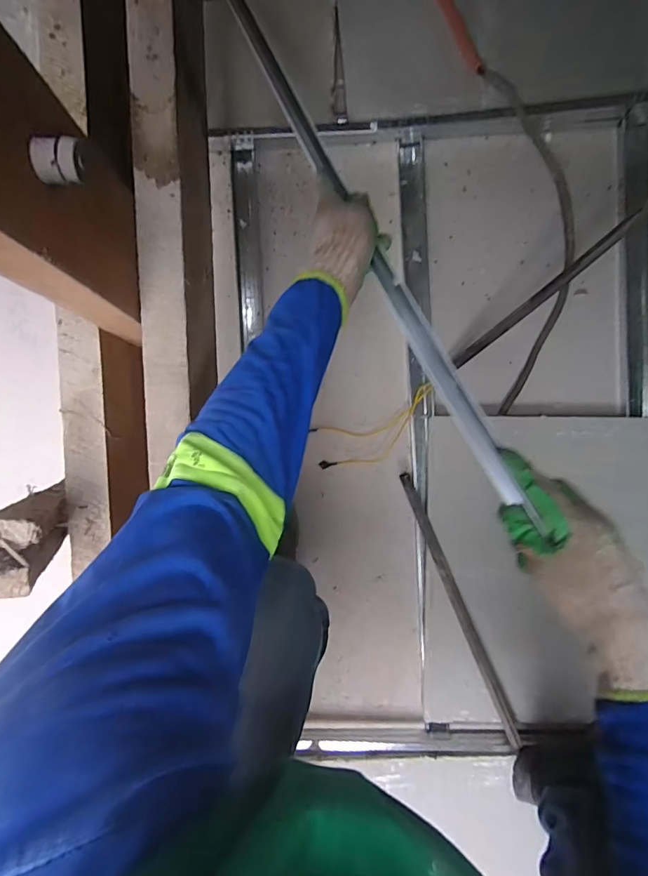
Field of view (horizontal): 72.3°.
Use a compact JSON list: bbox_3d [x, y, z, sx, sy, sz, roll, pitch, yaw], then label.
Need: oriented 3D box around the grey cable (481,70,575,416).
[{"bbox_3d":[0.408,-0.370,0.862,0.167,0.053,0.632,-6,92,0],"label":"grey cable"}]

